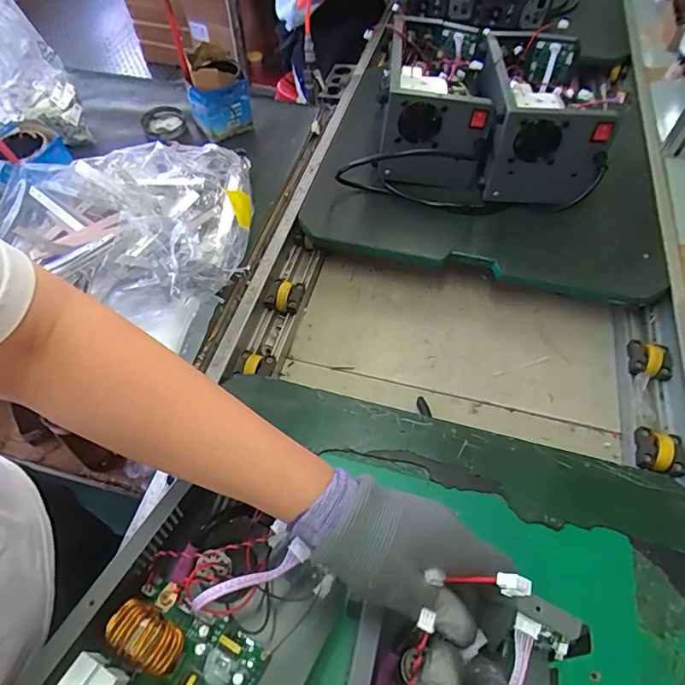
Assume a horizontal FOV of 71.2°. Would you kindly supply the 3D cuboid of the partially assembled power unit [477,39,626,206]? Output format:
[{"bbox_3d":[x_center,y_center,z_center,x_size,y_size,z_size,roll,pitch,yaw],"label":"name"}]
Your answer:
[{"bbox_3d":[0.329,-0.353,0.813,0.200,0.169,0.196,13,56,9],"label":"partially assembled power unit"}]

